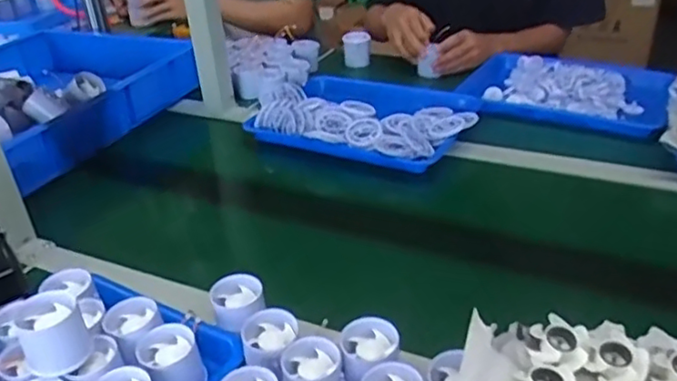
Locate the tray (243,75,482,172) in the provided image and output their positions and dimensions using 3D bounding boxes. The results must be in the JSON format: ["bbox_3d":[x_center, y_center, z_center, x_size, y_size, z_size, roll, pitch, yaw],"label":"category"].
[{"bbox_3d":[0.036,-0.119,1.020,0.365,0.047,0.234,13,35,25],"label":"tray"}]

